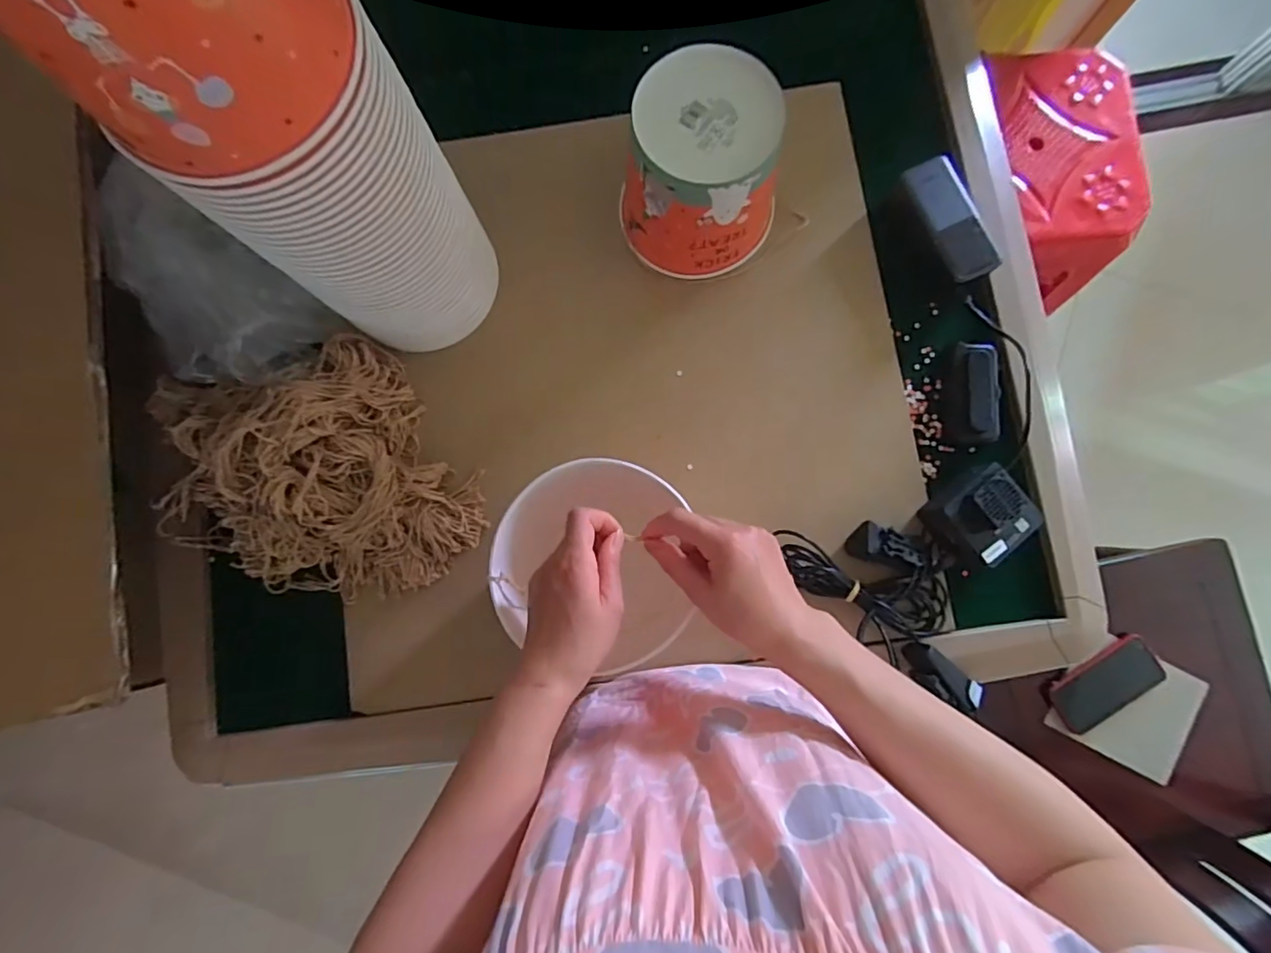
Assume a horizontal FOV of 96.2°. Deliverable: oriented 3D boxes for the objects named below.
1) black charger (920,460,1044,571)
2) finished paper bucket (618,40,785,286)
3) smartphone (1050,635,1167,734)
[{"bbox_3d":[0.326,0.036,0.539,0.078,0.053,0.081,-38,83,-4],"label":"black charger"},{"bbox_3d":[0.063,-0.285,0.540,0.151,0.128,0.142,9,83,2],"label":"finished paper bucket"},{"bbox_3d":[0.683,0.299,0.825,0.154,0.012,0.083,-31,84,4],"label":"smartphone"}]

